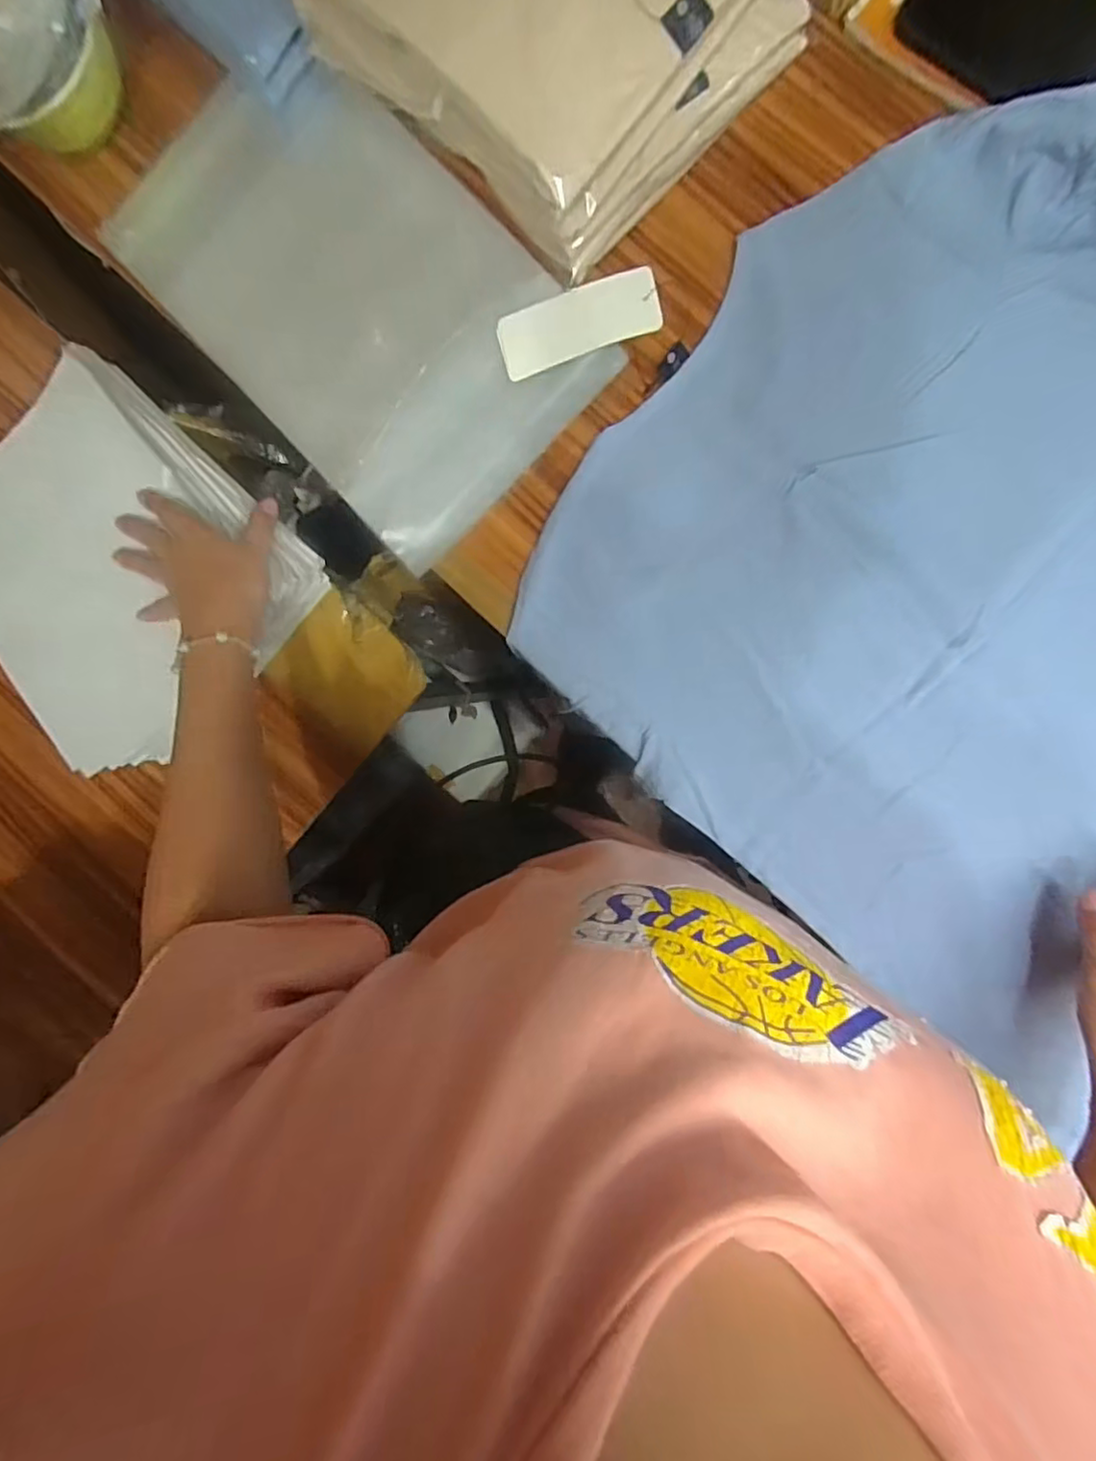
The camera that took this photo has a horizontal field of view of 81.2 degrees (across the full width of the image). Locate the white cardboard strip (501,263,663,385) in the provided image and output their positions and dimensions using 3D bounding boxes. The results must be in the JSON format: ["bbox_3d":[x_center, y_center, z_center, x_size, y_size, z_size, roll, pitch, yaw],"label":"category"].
[{"bbox_3d":[0.023,-0.305,0.479,0.119,0.004,0.046,-15,92,9],"label":"white cardboard strip"}]

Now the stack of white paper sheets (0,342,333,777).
[{"bbox_3d":[-0.342,-0.132,0.509,0.234,0.054,0.265,-42,87,9],"label":"stack of white paper sheets"}]

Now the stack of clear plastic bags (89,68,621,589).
[{"bbox_3d":[-0.150,-0.336,0.493,0.221,0.014,0.381,-43,87,9],"label":"stack of clear plastic bags"}]

